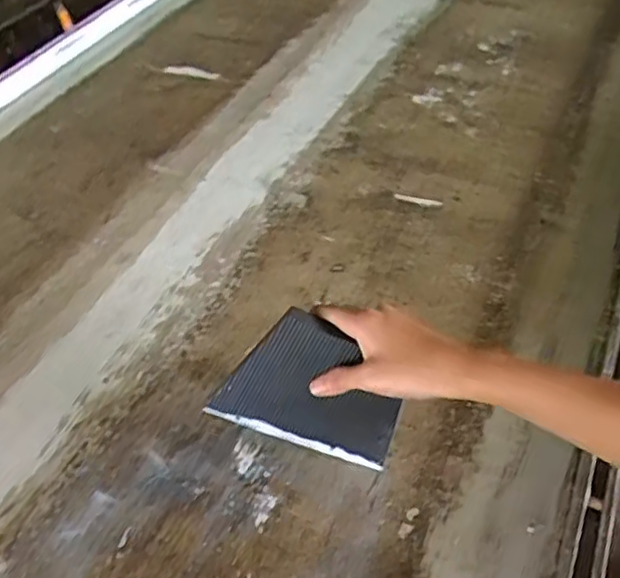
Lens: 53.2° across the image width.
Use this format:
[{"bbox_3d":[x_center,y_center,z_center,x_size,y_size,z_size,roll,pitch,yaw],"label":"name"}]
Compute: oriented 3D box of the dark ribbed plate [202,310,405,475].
[{"bbox_3d":[0.008,0.077,0.463,0.138,0.108,0.009,22,31,-9],"label":"dark ribbed plate"}]

